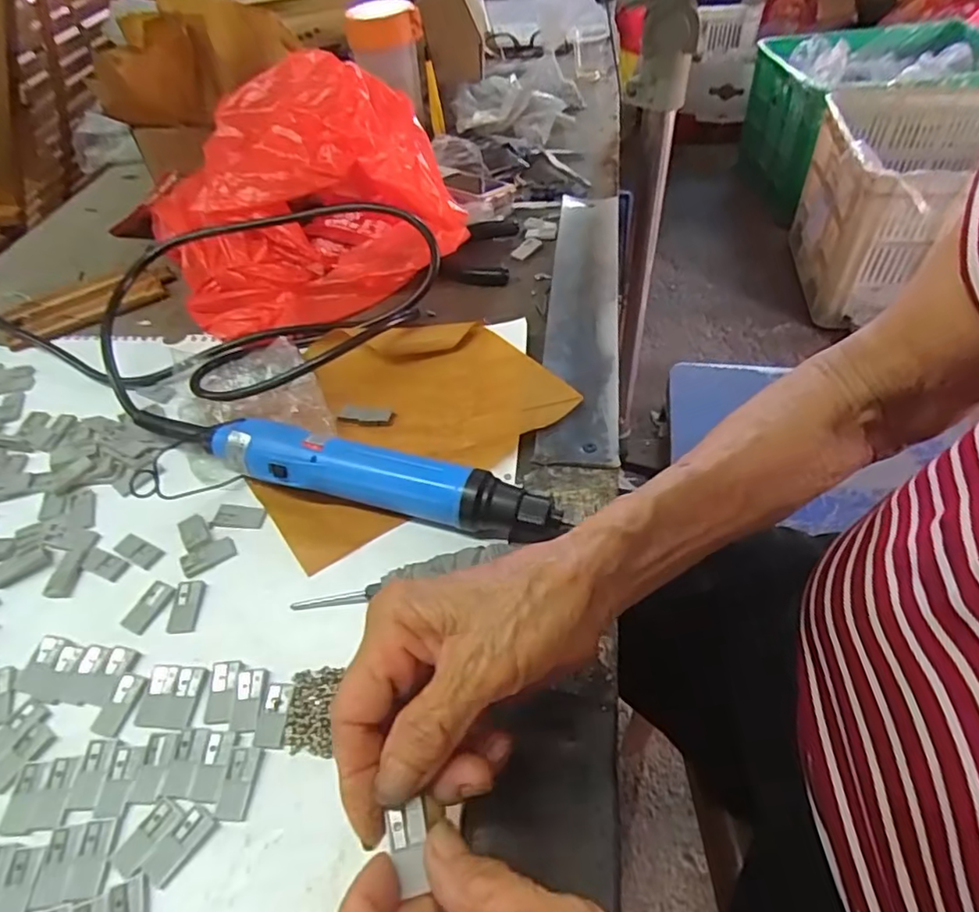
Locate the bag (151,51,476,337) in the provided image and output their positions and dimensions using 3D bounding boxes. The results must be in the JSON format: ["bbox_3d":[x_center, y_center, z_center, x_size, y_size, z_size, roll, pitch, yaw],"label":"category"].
[{"bbox_3d":[-0.158,-0.224,0.515,0.227,0.119,0.221,-20,49,-11],"label":"bag"}]

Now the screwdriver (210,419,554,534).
[{"bbox_3d":[-0.069,0.015,0.352,0.203,0.032,0.034,13,51,18],"label":"screwdriver"}]

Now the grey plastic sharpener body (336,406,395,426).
[{"bbox_3d":[-0.083,-0.027,0.411,0.038,0.006,0.015,7,49,13],"label":"grey plastic sharpener body"}]

